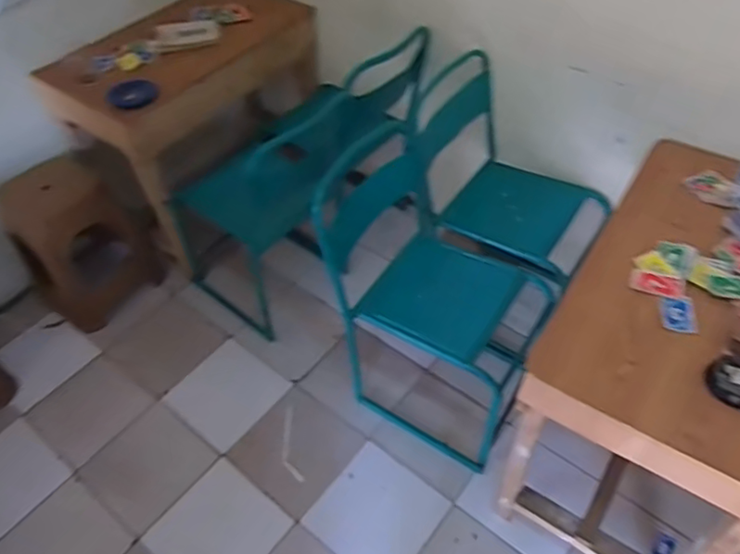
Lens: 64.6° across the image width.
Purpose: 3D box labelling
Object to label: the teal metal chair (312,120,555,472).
[{"bbox_3d":[0.203,0.031,1.561,0.501,0.755,0.457,24,54,22],"label":"teal metal chair"}]

